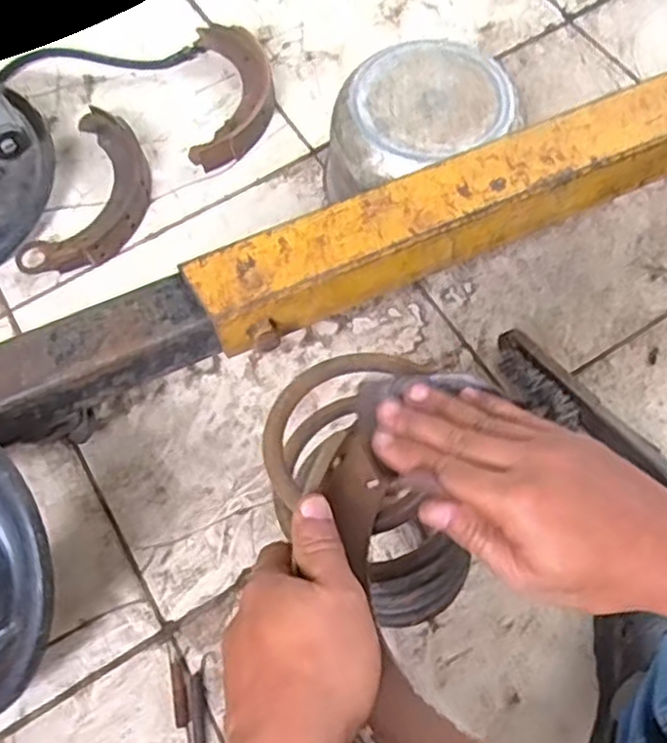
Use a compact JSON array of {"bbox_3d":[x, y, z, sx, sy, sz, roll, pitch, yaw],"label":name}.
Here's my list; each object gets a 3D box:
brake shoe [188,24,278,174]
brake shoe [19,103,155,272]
[{"bbox_3d":[-0.127,-0.354,0.930,0.103,0.032,0.223,-1,67,2],"label":"brake shoe"},{"bbox_3d":[-0.280,-0.207,0.872,0.115,0.033,0.222,14,69,8],"label":"brake shoe"}]

